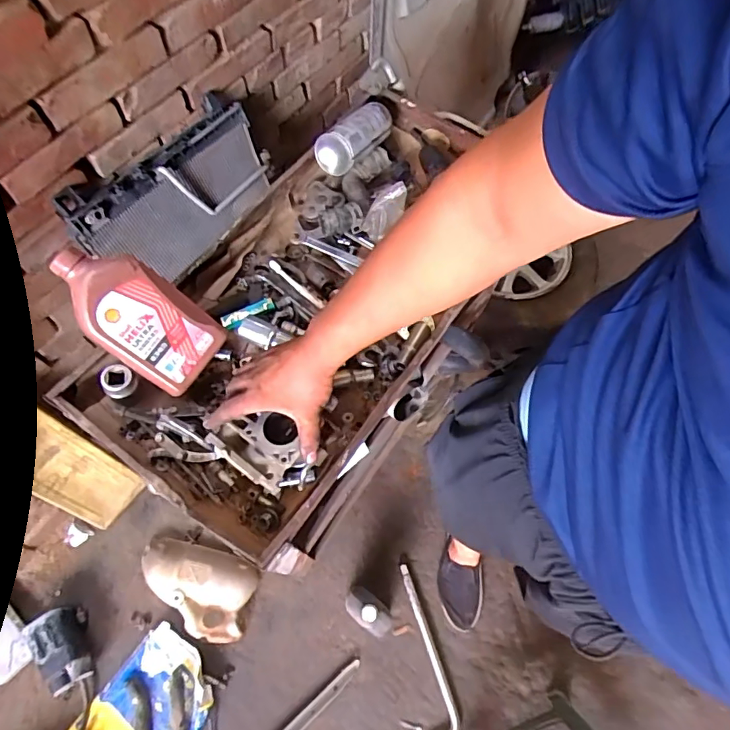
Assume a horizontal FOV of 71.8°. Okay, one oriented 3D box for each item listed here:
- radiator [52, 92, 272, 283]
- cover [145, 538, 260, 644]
[{"bbox_3d":[-0.384,-0.351,1.055,0.046,0.245,0.425,29,66,34],"label":"radiator"},{"bbox_3d":[-0.416,0.541,1.230,0.282,0.070,0.186,15,66,5],"label":"cover"}]

